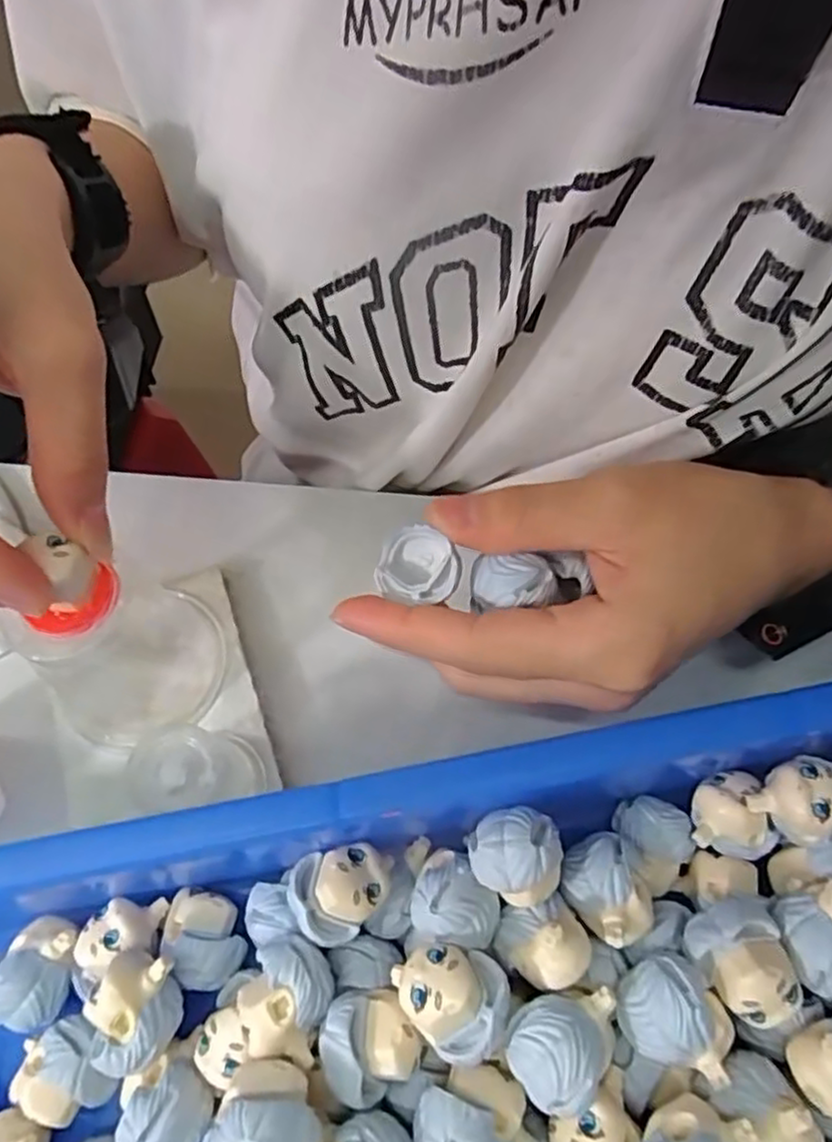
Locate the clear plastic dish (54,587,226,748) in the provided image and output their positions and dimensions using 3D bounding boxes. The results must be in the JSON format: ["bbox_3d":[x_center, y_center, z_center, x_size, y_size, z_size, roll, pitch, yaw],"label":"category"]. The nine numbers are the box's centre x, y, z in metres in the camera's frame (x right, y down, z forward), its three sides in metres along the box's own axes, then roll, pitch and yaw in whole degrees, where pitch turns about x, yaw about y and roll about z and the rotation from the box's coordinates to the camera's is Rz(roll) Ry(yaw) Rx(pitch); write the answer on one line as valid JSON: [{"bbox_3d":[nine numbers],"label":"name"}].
[{"bbox_3d":[-0.099,0.035,0.252,0.056,0.014,0.052,0,62,1],"label":"clear plastic dish"}]

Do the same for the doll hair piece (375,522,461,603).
[{"bbox_3d":[0.001,-0.002,0.200,0.023,0.011,0.022,14,63,9],"label":"doll hair piece"}]

